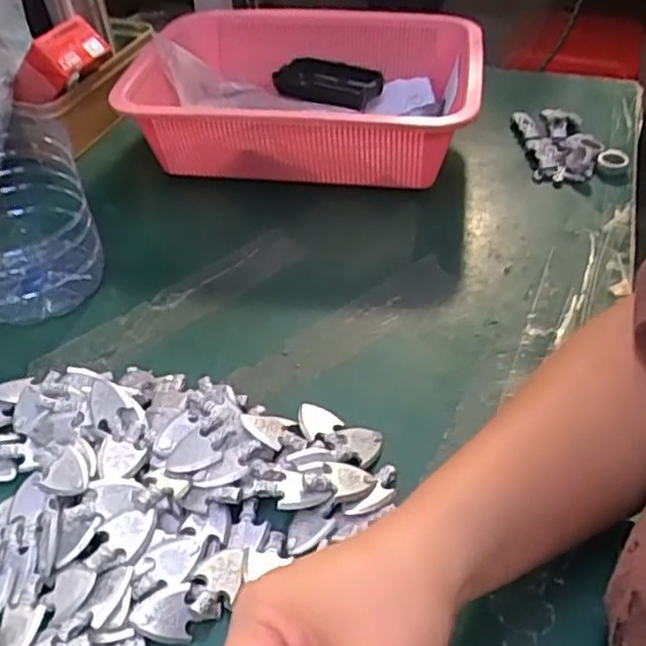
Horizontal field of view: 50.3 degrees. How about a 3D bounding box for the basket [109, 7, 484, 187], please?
[{"bbox_3d":[-0.009,-0.215,0.655,0.299,0.093,0.248,6,43,9],"label":"basket"}]

